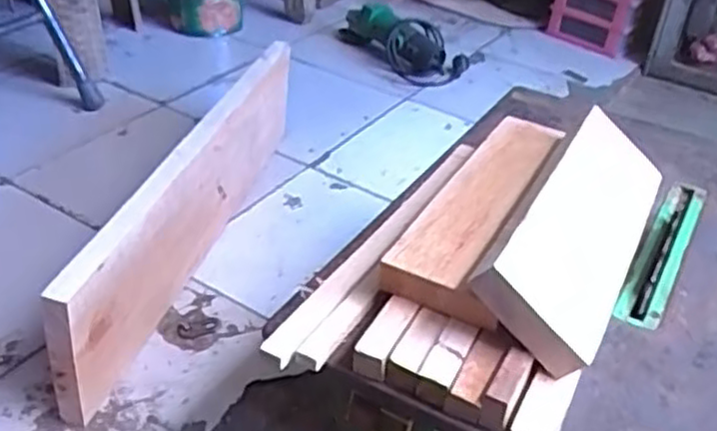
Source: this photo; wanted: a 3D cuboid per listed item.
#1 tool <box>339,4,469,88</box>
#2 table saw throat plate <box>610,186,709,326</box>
[{"bbox_3d":[0.097,-0.350,1.442,0.154,0.086,0.263,-16,41,-27],"label":"tool"},{"bbox_3d":[0.254,0.024,0.614,0.036,0.012,0.225,22,38,22],"label":"table saw throat plate"}]

